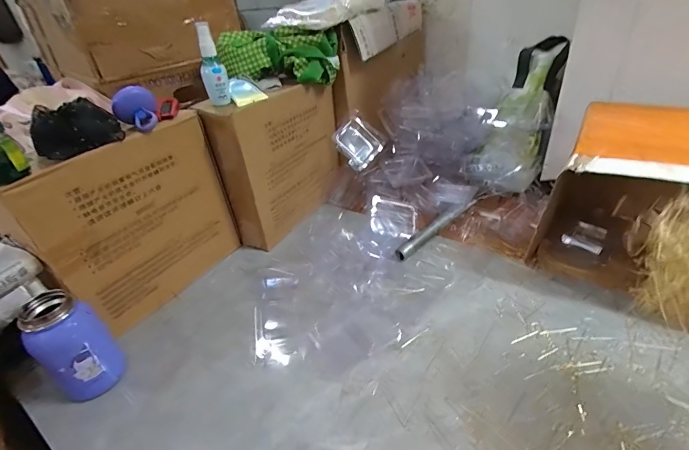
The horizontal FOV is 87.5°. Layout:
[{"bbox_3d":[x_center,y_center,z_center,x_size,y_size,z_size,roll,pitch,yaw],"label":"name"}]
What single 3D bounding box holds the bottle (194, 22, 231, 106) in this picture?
[{"bbox_3d":[-0.215,-0.256,0.583,0.039,0.115,0.036,-13,35,-12],"label":"bottle"}]

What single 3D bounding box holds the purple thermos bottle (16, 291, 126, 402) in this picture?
[{"bbox_3d":[-0.341,0.156,0.455,0.065,0.136,0.071,16,40,29],"label":"purple thermos bottle"}]

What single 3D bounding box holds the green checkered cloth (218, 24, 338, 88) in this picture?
[{"bbox_3d":[-0.129,-0.316,0.682,0.224,0.087,0.082,3,35,13],"label":"green checkered cloth"}]

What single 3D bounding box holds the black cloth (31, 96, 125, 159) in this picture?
[{"bbox_3d":[-0.353,-0.128,0.473,0.096,0.058,0.066,-26,39,-28],"label":"black cloth"}]

